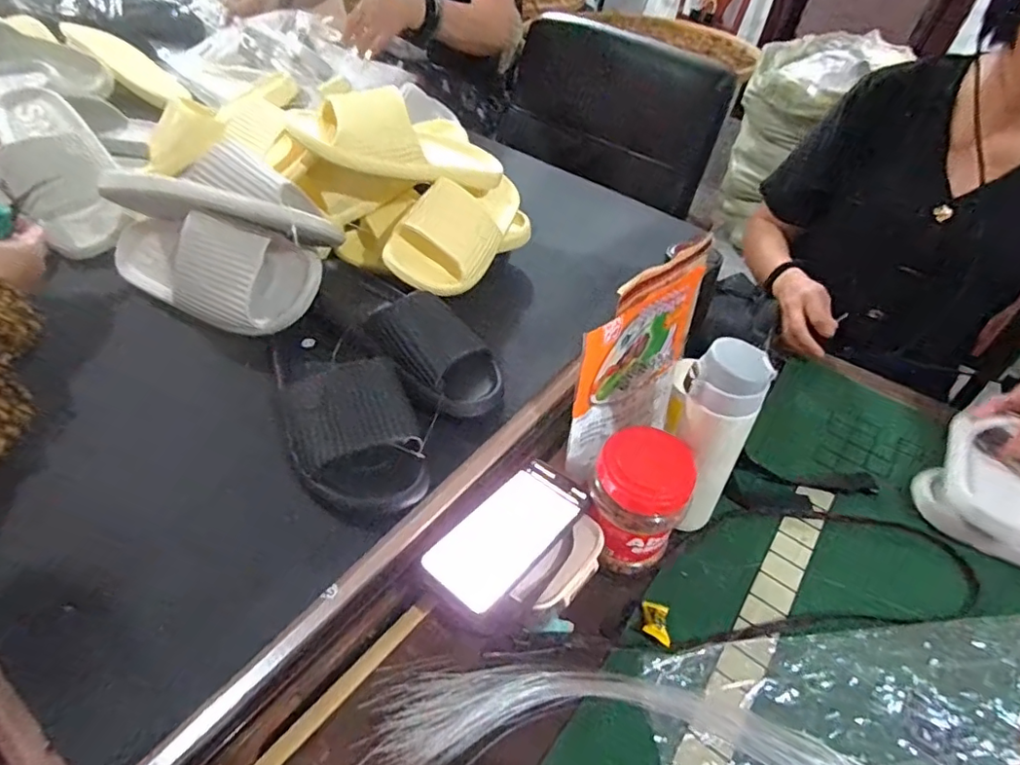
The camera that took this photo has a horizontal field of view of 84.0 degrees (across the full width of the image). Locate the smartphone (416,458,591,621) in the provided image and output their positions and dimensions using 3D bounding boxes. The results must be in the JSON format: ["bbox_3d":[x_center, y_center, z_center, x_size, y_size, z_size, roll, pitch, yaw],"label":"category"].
[{"bbox_3d":[0.000,0.130,0.508,0.074,0.006,0.167,34,51,24],"label":"smartphone"}]

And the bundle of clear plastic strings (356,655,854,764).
[{"bbox_3d":[0.109,0.299,0.466,0.451,0.018,0.119,10,45,3],"label":"bundle of clear plastic strings"}]

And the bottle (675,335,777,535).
[{"bbox_3d":[0.189,0.059,0.551,0.066,0.209,0.062,-9,47,-16],"label":"bottle"}]

